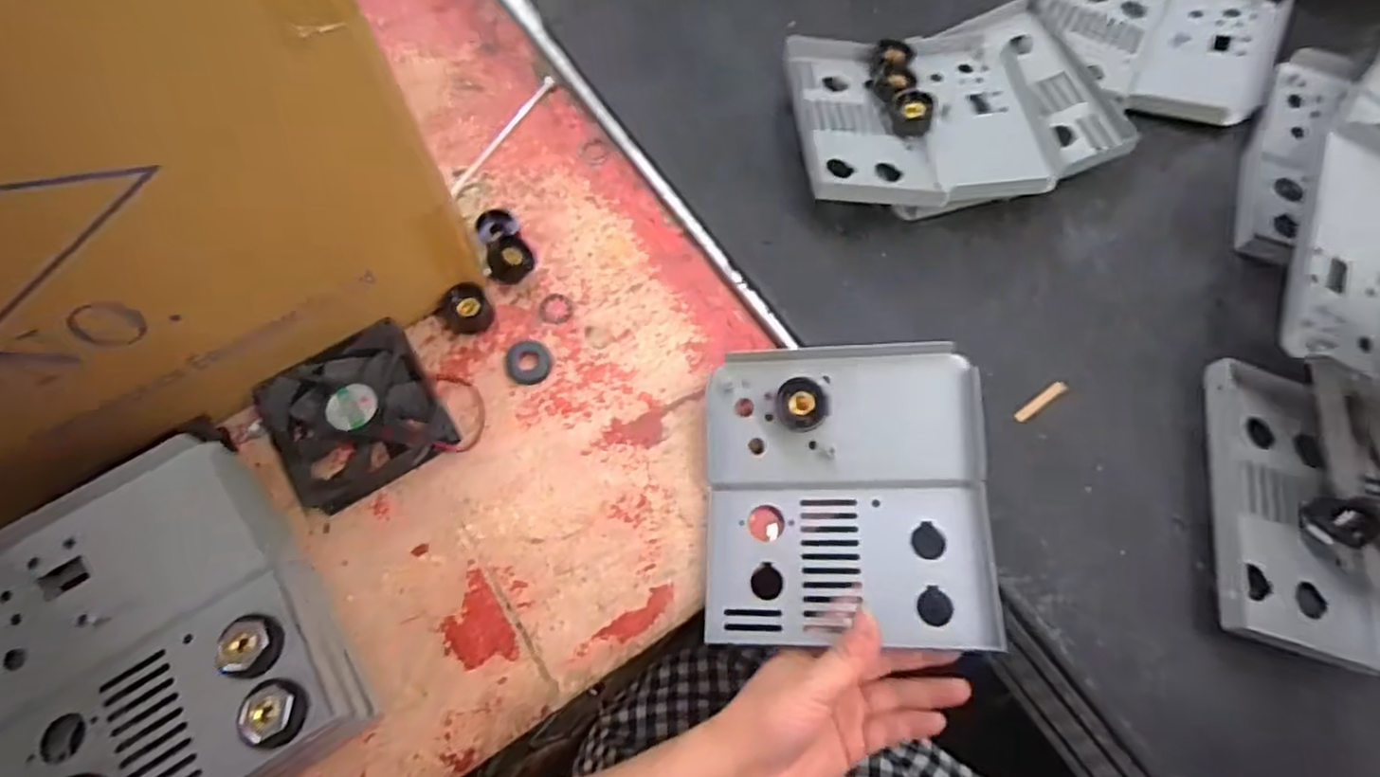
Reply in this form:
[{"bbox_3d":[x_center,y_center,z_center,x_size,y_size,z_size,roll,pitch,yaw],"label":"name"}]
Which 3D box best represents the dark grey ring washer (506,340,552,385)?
[{"bbox_3d":[-0.106,-0.017,0.464,0.029,0.004,0.031,0,66,0],"label":"dark grey ring washer"}]

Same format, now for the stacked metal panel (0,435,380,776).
[{"bbox_3d":[-0.286,0.139,0.360,0.187,0.054,0.173,-29,71,-14],"label":"stacked metal panel"}]

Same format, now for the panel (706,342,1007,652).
[{"bbox_3d":[0.088,0.059,0.412,0.158,0.023,0.171,-2,77,11],"label":"panel"}]

